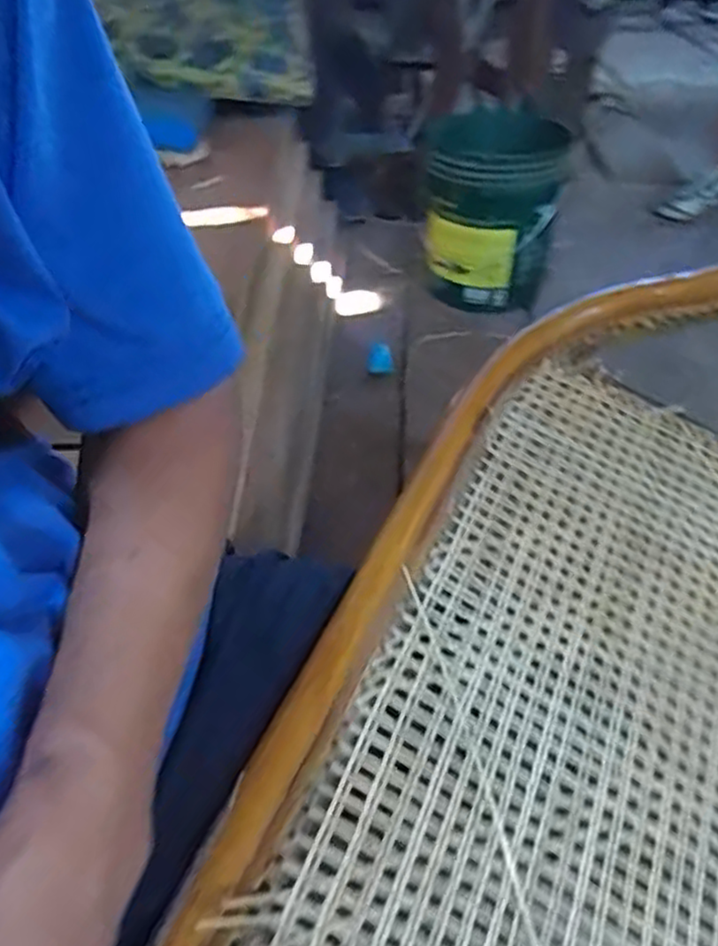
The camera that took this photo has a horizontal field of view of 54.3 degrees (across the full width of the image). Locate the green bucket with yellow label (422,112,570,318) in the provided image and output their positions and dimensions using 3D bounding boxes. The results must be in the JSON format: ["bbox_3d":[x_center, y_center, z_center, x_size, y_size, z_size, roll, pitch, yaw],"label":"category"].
[{"bbox_3d":[0.271,-0.552,1.486,0.278,0.356,0.324,3,41,3],"label":"green bucket with yellow label"}]

